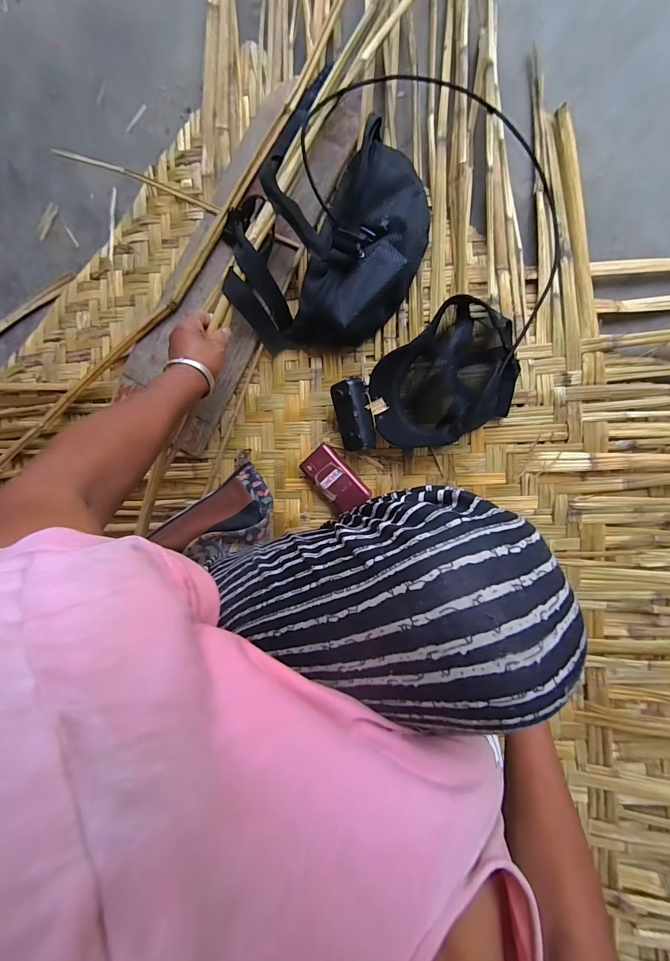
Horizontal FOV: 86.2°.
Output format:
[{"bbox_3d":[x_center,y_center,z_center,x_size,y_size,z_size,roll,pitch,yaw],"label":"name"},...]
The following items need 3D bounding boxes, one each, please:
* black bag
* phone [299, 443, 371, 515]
[{"bbox_3d":[-0.008,-0.317,0.505,0.285,0.104,0.221,-22,88,6],"label":"black bag"},{"bbox_3d":[0.000,-0.001,0.545,0.057,0.018,0.107,-42,82,3],"label":"phone"}]

